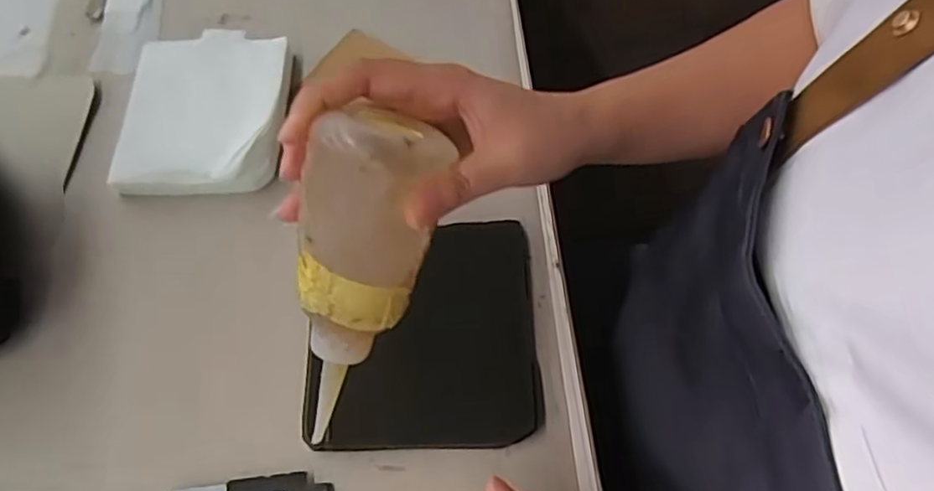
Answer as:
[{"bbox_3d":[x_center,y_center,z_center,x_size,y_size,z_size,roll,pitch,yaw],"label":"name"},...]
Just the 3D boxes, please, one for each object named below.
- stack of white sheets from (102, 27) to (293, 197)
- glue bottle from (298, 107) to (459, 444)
[{"bbox_3d":[-0.183,-0.100,0.461,0.106,0.029,0.130,1,63,2],"label":"stack of white sheets"},{"bbox_3d":[-0.050,0.019,0.306,0.049,0.153,0.043,19,24,11],"label":"glue bottle"}]

